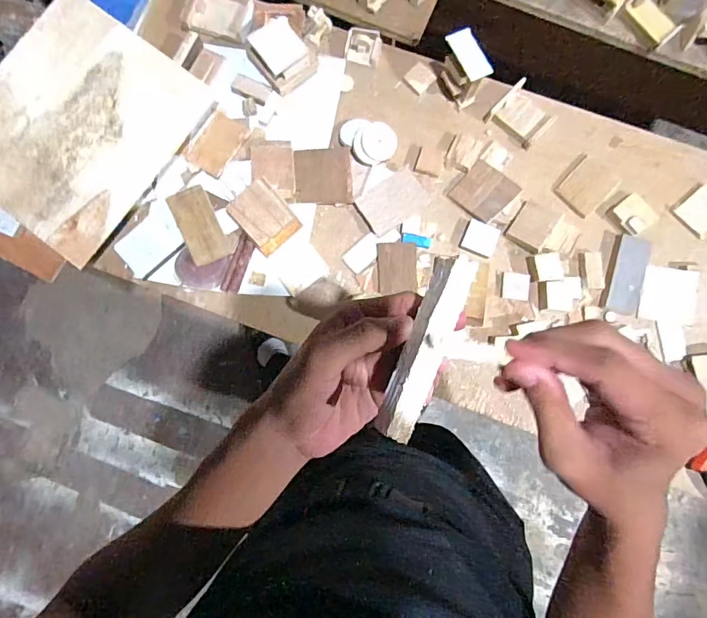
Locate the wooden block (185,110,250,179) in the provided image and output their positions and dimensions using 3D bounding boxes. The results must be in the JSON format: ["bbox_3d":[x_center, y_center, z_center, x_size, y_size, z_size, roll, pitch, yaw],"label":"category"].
[{"bbox_3d":[-0.216,-0.270,0.720,0.068,0.012,0.106,35,87,5],"label":"wooden block"}]

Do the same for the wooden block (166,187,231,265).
[{"bbox_3d":[-0.238,-0.130,0.687,0.056,0.017,0.116,-24,87,-7],"label":"wooden block"}]

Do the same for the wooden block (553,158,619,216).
[{"bbox_3d":[0.374,-0.197,0.715,0.084,0.006,0.068,-44,84,-2],"label":"wooden block"}]

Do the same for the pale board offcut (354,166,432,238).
[{"bbox_3d":[0.063,-0.171,0.708,0.102,0.010,0.071,-34,84,-1],"label":"pale board offcut"}]

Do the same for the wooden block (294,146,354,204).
[{"bbox_3d":[-0.048,-0.214,0.719,0.093,0.012,0.086,-1,84,2],"label":"wooden block"}]

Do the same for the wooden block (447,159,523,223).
[{"bbox_3d":[0.209,-0.187,0.714,0.080,0.012,0.082,42,87,5],"label":"wooden block"}]

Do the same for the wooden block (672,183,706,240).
[{"bbox_3d":[0.552,-0.158,0.710,0.065,0.007,0.073,44,87,6],"label":"wooden block"}]

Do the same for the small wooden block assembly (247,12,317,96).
[{"bbox_3d":[-0.115,-0.402,0.718,0.085,0.059,0.093,-39,84,-2],"label":"small wooden block assembly"}]

